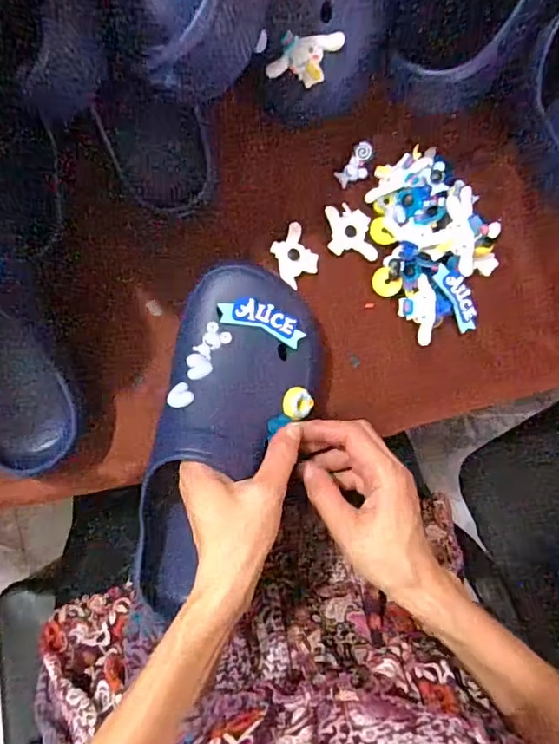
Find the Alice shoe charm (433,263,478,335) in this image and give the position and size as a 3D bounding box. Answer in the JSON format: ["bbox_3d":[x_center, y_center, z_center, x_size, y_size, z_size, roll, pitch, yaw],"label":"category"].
[{"bbox_3d":[0.151,-0.063,0.462,0.022,0.004,0.059,-36,107,-8],"label":"Alice shoe charm"}]

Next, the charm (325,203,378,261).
[{"bbox_3d":[0.062,-0.120,0.471,0.039,0.005,0.049,-4,84,-6],"label":"charm"}]

